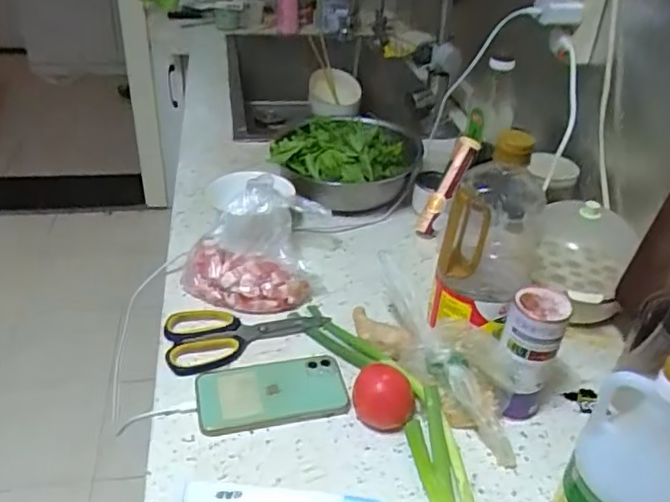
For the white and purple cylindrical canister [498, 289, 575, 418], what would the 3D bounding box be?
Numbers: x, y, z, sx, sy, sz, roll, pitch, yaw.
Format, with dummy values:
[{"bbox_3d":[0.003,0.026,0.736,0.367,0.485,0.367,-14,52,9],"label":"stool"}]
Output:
[{"bbox_3d":[0.191,0.104,0.605,0.052,0.138,0.060,19,39,20],"label":"white and purple cylindrical canister"}]

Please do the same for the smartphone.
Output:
[{"bbox_3d":[-0.065,0.147,0.626,0.149,0.012,0.077,-5,37,-11],"label":"smartphone"}]

